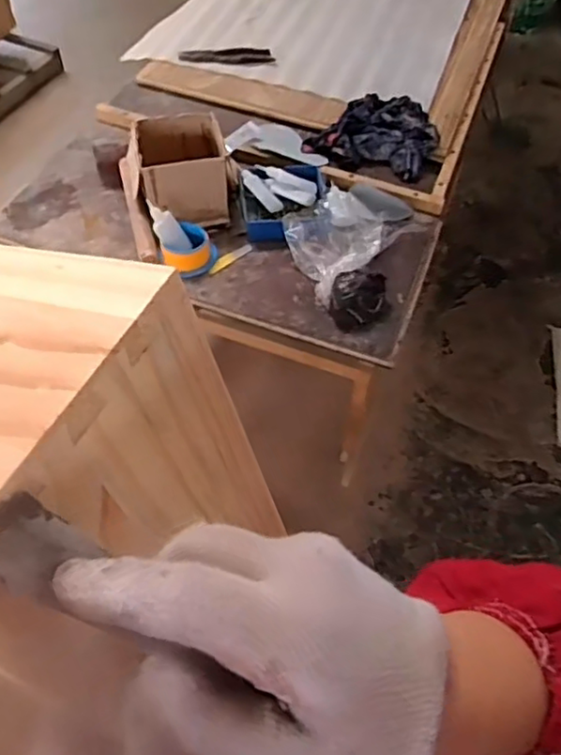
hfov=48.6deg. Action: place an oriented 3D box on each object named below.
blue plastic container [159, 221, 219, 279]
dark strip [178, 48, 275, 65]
[{"bbox_3d":[-0.144,-0.199,0.986,0.073,0.044,0.079,1,55,-2],"label":"blue plastic container"},{"bbox_3d":[-0.113,-0.680,1.310,0.195,0.008,0.055,1,55,-2],"label":"dark strip"}]

